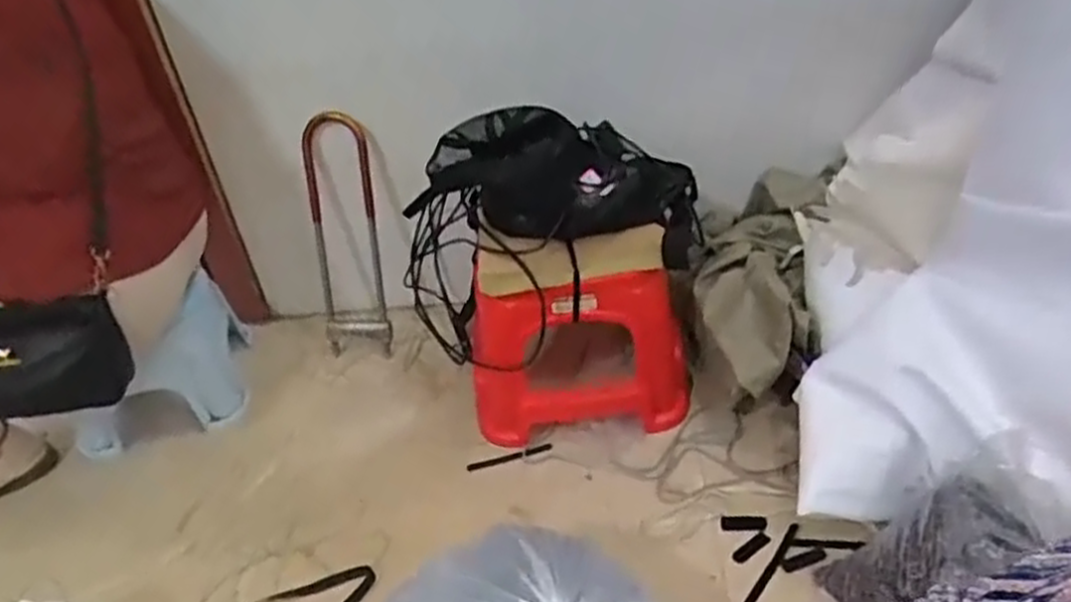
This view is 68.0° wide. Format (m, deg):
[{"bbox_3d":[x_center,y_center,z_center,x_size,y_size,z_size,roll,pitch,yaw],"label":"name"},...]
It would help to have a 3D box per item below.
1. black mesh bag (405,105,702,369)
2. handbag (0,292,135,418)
[{"bbox_3d":[0.032,-0.151,1.057,0.380,0.167,0.120,13,40,4],"label":"black mesh bag"},{"bbox_3d":[-0.628,0.067,0.961,0.235,0.130,0.087,-6,38,1],"label":"handbag"}]

